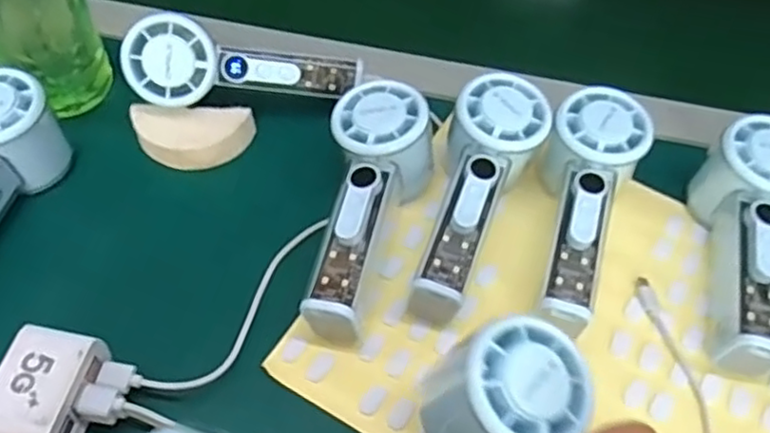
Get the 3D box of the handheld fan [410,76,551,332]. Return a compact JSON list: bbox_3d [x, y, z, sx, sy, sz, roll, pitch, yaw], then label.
[{"bbox_3d":[0.053,-0.010,0.402,0.056,0.052,0.160,19,67,10],"label":"handheld fan"}]

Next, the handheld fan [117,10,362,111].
[{"bbox_3d":[-0.095,-0.101,0.452,0.150,0.057,0.041,3,12,-19],"label":"handheld fan"}]

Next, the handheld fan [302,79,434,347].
[{"bbox_3d":[-0.012,-0.004,0.396,0.061,0.056,0.157,14,67,6],"label":"handheld fan"}]

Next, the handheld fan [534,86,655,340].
[{"bbox_3d":[0.118,-0.002,0.402,0.052,0.050,0.157,15,66,8],"label":"handheld fan"}]

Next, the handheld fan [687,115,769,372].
[{"bbox_3d":[0.209,0.015,0.389,0.056,0.061,0.152,21,54,12],"label":"handheld fan"}]

